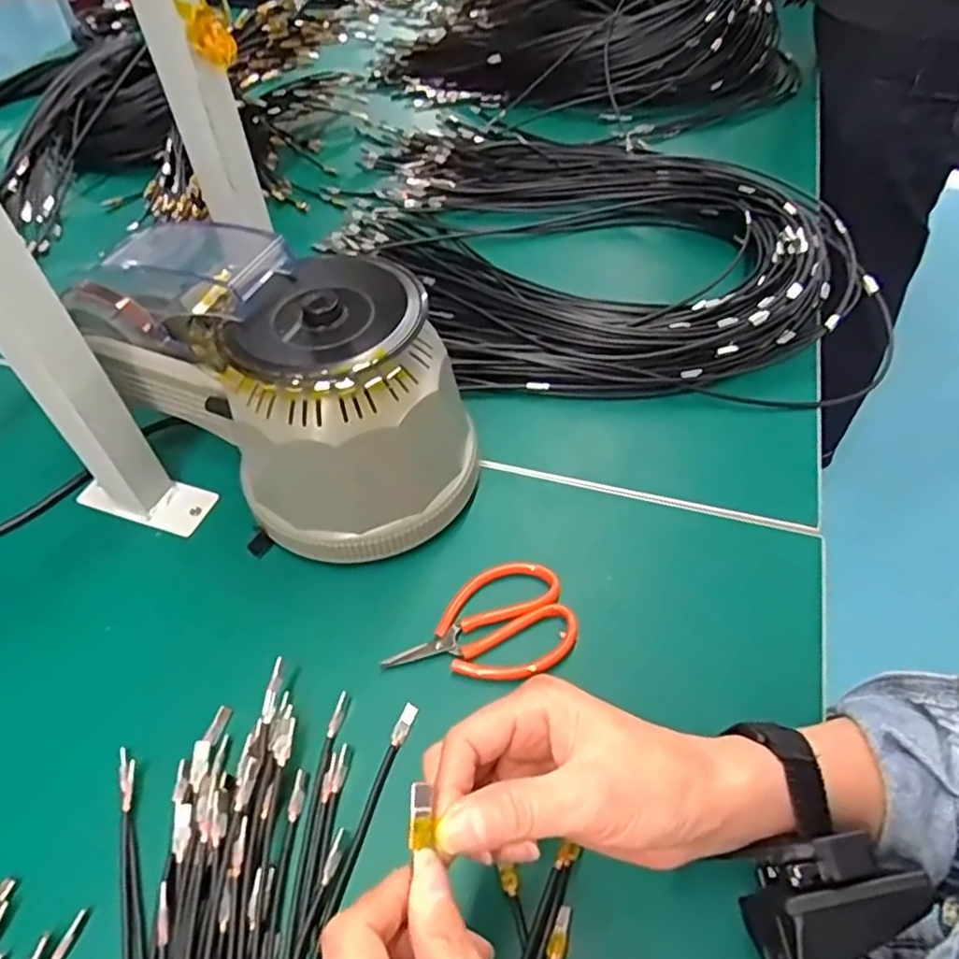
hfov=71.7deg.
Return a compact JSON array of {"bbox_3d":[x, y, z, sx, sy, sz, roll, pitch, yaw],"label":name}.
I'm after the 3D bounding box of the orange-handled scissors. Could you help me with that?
[{"bbox_3d":[0.001,0.090,0.395,0.110,0.008,0.068,-15,52,-10],"label":"orange-handled scissors"}]

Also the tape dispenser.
[{"bbox_3d":[-0.131,-0.063,0.443,0.147,0.152,0.253,-38,59,-25],"label":"tape dispenser"}]

